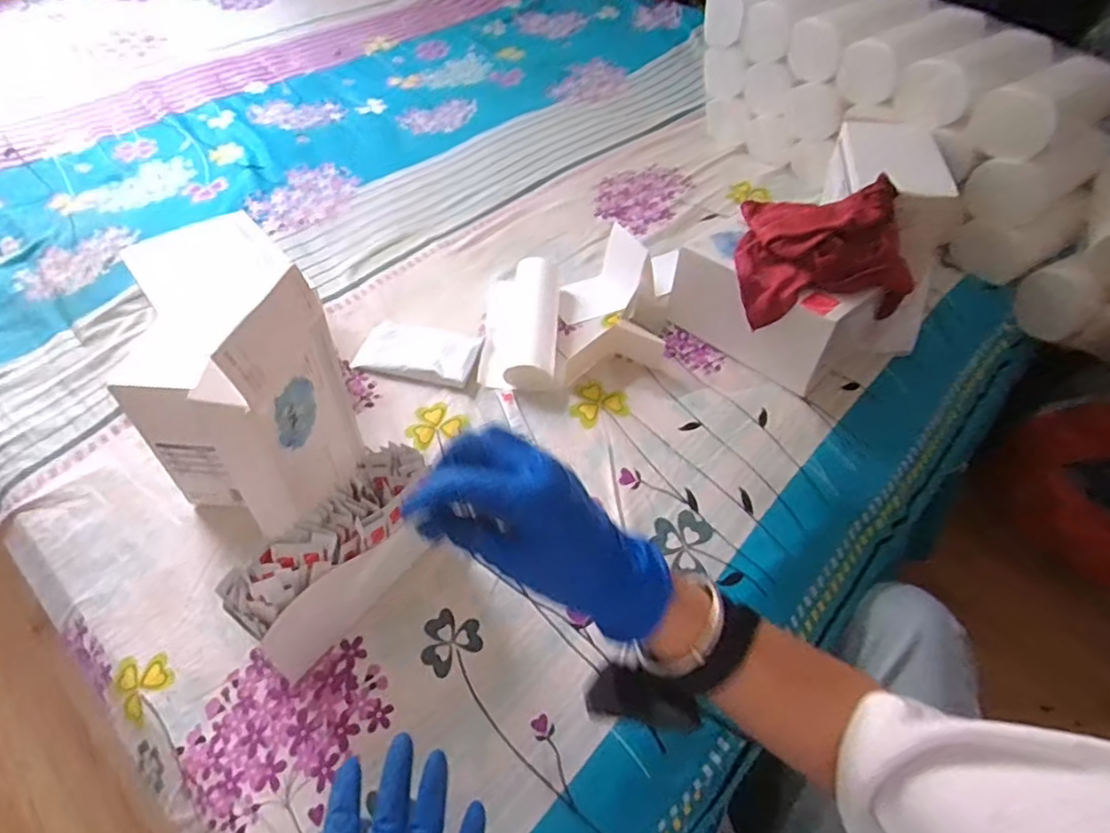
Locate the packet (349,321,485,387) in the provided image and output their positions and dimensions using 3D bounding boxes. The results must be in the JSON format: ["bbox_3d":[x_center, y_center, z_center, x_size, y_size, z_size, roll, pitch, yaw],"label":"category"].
[{"bbox_3d":[-0.148,-0.073,0.714,0.131,0.017,0.080,12,51,7],"label":"packet"}]

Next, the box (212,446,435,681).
[{"bbox_3d":[-0.150,0.106,0.485,0.061,0.095,0.170,31,55,21],"label":"box"}]

